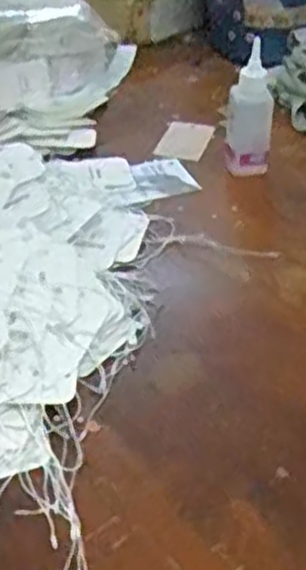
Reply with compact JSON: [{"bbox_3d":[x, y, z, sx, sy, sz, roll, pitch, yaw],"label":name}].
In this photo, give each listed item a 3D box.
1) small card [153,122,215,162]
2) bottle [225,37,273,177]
[{"bbox_3d":[0.034,-0.156,0.854,0.049,0.004,0.086,18,43,10],"label":"small card"},{"bbox_3d":[0.093,-0.165,0.762,0.043,0.129,0.033,2,38,4],"label":"bottle"}]

